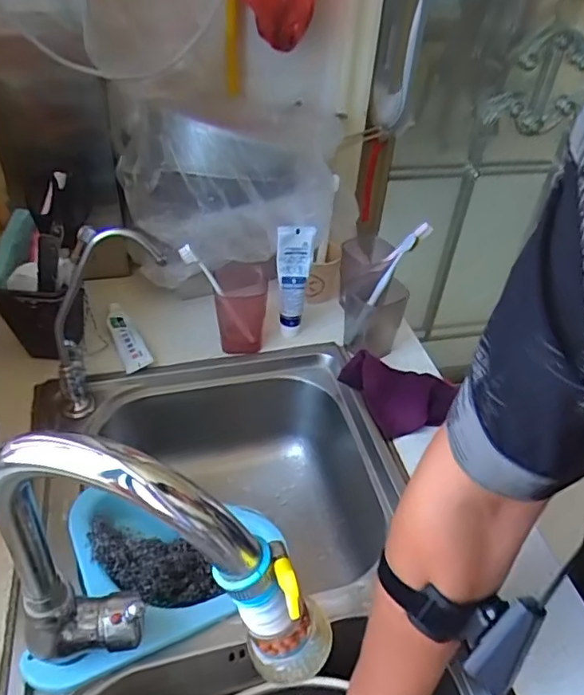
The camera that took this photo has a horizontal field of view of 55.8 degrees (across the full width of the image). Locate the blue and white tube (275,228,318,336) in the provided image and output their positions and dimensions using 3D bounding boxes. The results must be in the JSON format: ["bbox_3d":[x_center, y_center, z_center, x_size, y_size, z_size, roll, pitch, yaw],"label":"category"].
[{"bbox_3d":[0.001,-0.090,0.767,0.048,0.180,0.024,5,41,0],"label":"blue and white tube"}]

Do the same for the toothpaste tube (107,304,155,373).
[{"bbox_3d":[-0.236,-0.015,0.784,0.037,0.019,0.144,-17,46,-23],"label":"toothpaste tube"}]

